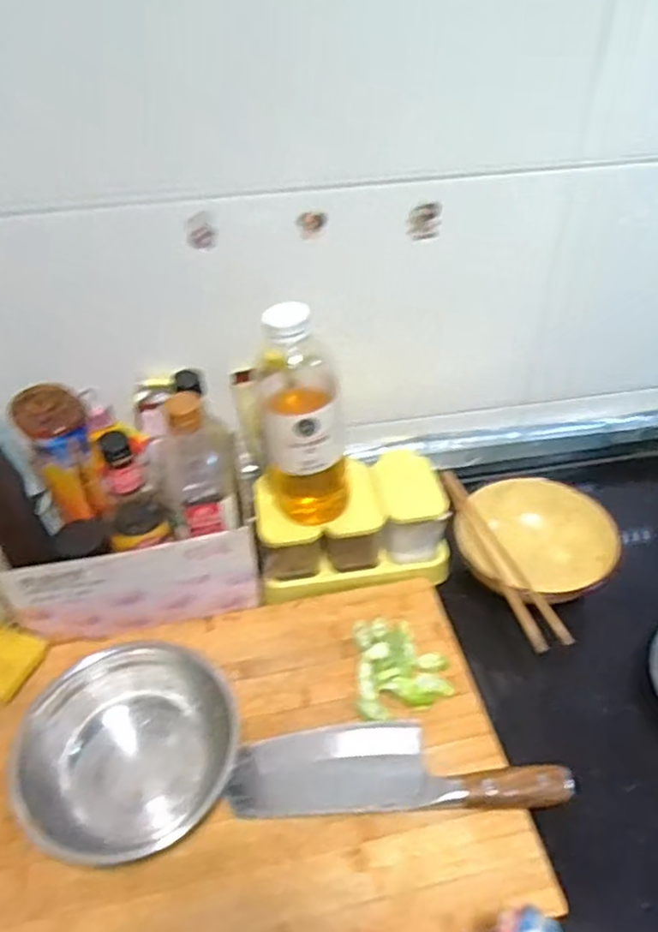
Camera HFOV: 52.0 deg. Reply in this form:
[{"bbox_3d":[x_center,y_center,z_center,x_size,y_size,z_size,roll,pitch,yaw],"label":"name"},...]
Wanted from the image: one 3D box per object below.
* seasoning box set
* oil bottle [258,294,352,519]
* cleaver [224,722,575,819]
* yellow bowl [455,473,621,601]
[{"bbox_3d":[0.026,0.062,0.777,0.211,0.086,0.130,-5,43,-4],"label":"seasoning box set"},{"bbox_3d":[-0.024,-0.041,0.683,0.087,0.248,0.088,-2,43,0],"label":"oil bottle"},{"bbox_3d":[0.059,0.266,0.606,0.287,0.021,0.081,-1,43,0],"label":"cleaver"},{"bbox_3d":[0.224,0.104,0.765,0.161,0.070,0.156,-1,43,1],"label":"yellow bowl"}]

